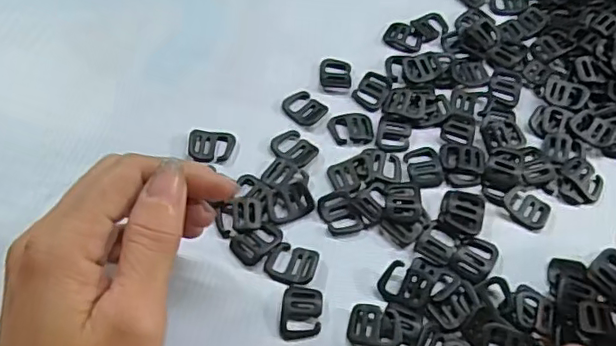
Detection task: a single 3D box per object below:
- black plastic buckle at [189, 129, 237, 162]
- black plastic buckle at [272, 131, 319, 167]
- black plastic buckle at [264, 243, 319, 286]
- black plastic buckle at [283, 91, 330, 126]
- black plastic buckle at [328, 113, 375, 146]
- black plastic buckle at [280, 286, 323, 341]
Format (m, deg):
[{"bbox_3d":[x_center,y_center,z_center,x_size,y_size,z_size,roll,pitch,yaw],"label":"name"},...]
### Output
[{"bbox_3d":[-0.050,-0.013,0.304,0.023,0.006,0.019,2,58,-1],"label":"black plastic buckle"},{"bbox_3d":[-0.007,-0.013,0.304,0.023,0.004,0.018,38,64,19],"label":"black plastic buckle"},{"bbox_3d":[-0.007,0.042,0.270,0.024,0.005,0.019,12,59,5],"label":"black plastic buckle"},{"bbox_3d":[-0.002,-0.036,0.320,0.022,0.004,0.018,37,64,19],"label":"black plastic buckle"},{"bbox_3d":[0.023,-0.025,0.313,0.023,0.004,0.020,-5,59,-5],"label":"black plastic buckle"},{"bbox_3d":[-0.003,0.062,0.257,0.018,0.004,0.023,5,58,1],"label":"black plastic buckle"}]

